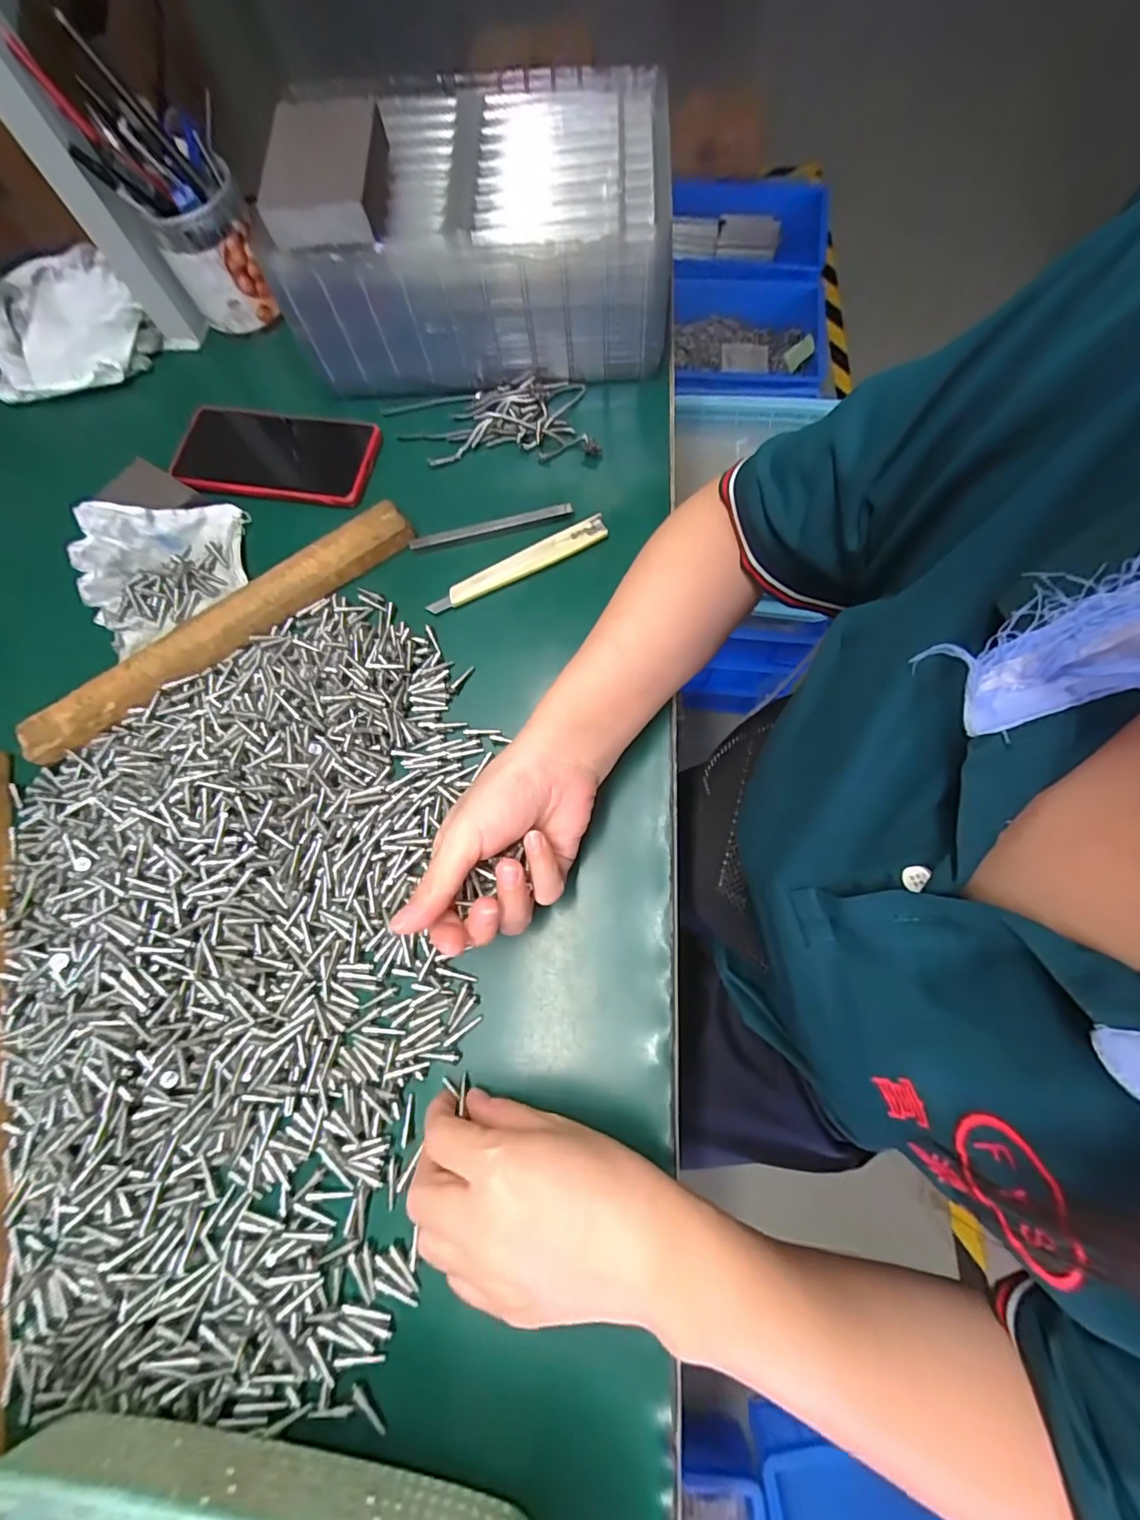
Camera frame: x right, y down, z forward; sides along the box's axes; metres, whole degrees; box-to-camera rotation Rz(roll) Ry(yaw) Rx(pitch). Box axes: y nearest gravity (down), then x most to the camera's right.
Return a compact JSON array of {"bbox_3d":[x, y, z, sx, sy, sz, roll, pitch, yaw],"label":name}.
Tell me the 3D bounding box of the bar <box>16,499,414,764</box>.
[{"bbox_3d":[-0.252,-0.099,0.387,0.301,0.021,0.038,-35,75,-9],"label":"bar"}]

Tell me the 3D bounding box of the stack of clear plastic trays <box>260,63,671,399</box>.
[{"bbox_3d":[-0.070,-0.400,0.430,0.279,0.131,0.164,-1,72,1],"label":"stack of clear plastic trays"}]

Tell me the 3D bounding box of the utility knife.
[{"bbox_3d":[-0.038,-0.143,0.399,0.141,0.015,0.018,-25,73,-6],"label":"utility knife"}]

